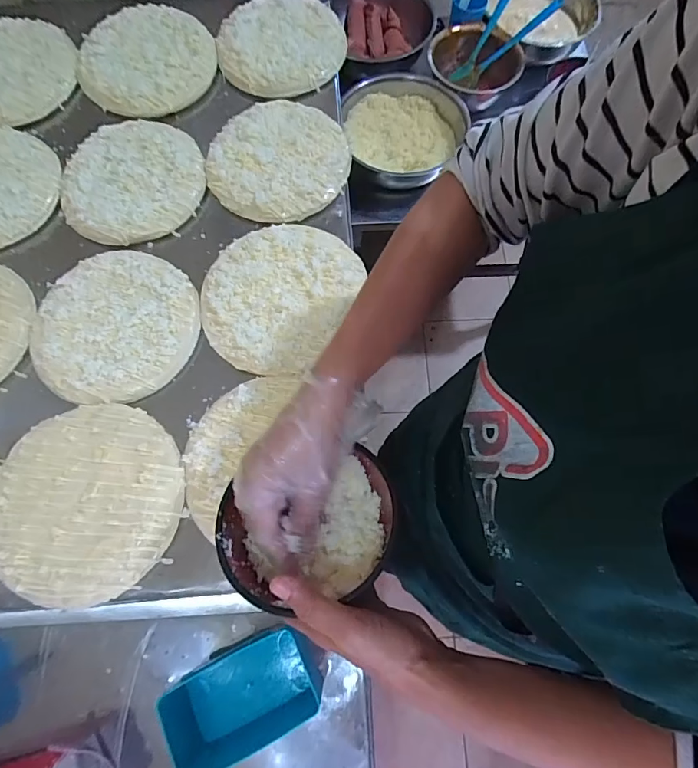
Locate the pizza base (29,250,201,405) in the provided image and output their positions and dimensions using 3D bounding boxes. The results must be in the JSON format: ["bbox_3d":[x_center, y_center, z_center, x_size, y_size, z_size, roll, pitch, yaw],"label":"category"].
[{"bbox_3d":[-0.286,-0.074,0.529,0.193,0.016,0.194,4,71,2],"label":"pizza base"}]

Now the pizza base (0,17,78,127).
[{"bbox_3d":[-0.525,-0.487,0.660,0.195,0.012,0.199,-7,71,-2],"label":"pizza base"}]

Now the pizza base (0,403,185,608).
[{"bbox_3d":[-0.276,0.119,0.453,0.191,0.012,0.196,7,71,3],"label":"pizza base"}]

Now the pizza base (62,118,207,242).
[{"bbox_3d":[-0.301,-0.285,0.601,0.191,0.023,0.186,-14,71,-4],"label":"pizza base"}]

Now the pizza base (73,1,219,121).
[{"bbox_3d":[-0.315,-0.504,0.670,0.208,0.028,0.195,0,71,0],"label":"pizza base"}]

